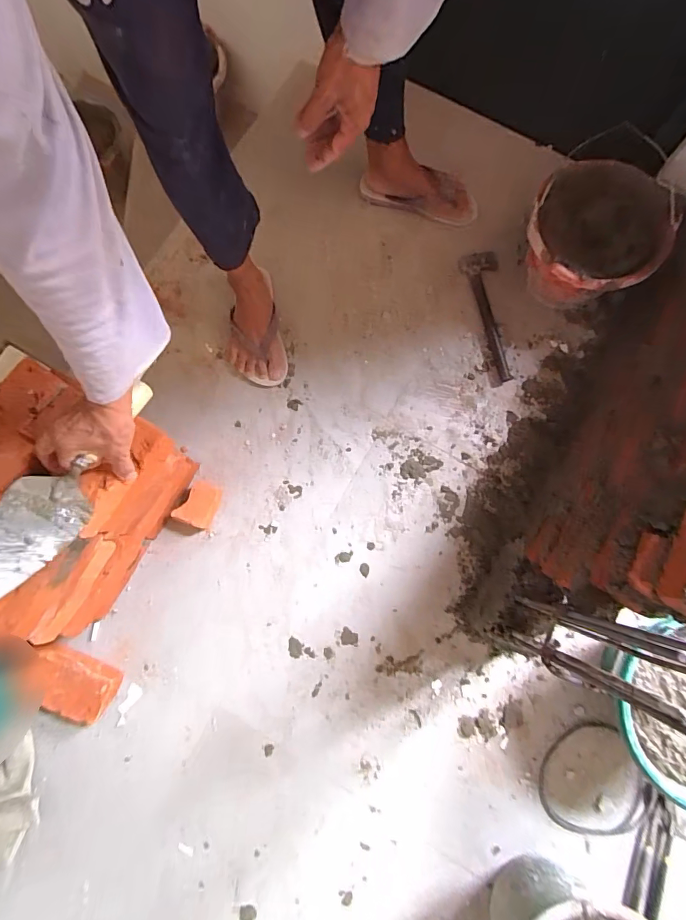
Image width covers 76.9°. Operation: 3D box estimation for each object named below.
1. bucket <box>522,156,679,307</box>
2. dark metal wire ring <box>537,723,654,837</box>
[{"bbox_3d":[0.440,-0.396,0.803,0.217,0.177,0.230,0,79,0],"label":"bucket"},{"bbox_3d":[0.417,0.548,0.724,0.162,0.019,0.167,0,79,0],"label":"dark metal wire ring"}]

